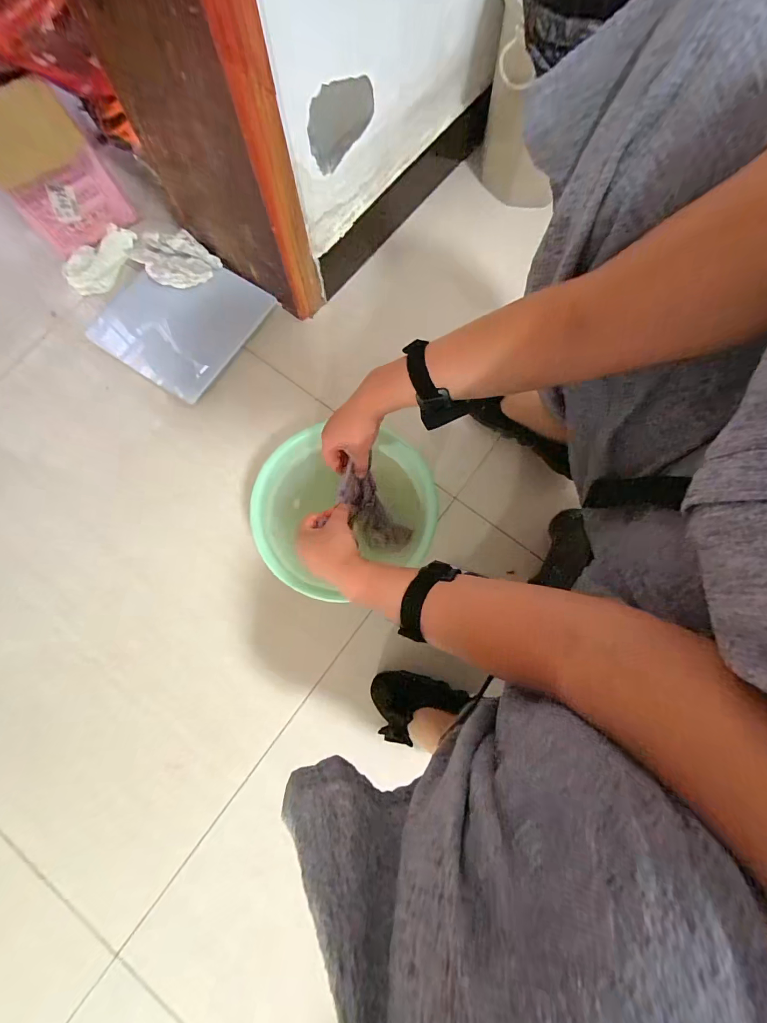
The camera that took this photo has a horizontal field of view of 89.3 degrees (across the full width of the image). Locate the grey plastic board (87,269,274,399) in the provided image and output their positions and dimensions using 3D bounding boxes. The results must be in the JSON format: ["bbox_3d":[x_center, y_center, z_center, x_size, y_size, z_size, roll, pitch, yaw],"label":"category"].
[{"bbox_3d":[-0.379,-0.363,0.730,0.256,0.029,0.252,33,83,0],"label":"grey plastic board"}]

